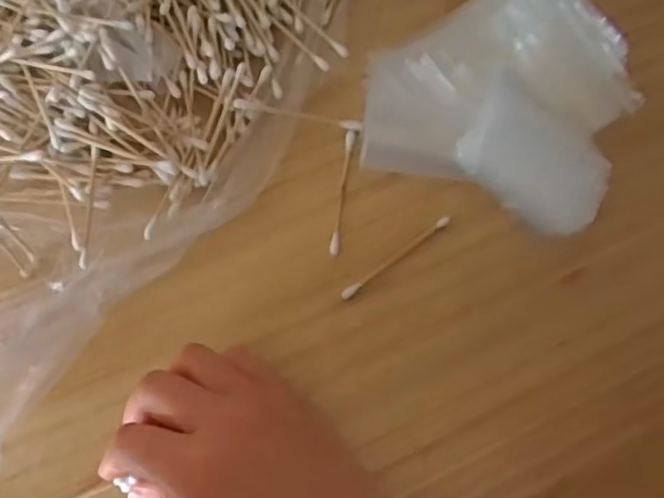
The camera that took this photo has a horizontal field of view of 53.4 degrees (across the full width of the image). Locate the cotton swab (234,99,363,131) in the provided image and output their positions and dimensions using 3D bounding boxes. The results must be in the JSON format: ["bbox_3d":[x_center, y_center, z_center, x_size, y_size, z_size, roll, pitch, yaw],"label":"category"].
[{"bbox_3d":[-0.018,-0.074,0.367,0.070,0.009,0.007,8,73,2],"label":"cotton swab"}]

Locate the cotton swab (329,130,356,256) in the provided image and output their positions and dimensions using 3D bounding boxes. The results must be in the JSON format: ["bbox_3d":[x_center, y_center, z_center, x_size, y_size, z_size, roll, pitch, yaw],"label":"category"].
[{"bbox_3d":[0.006,-0.032,0.358,0.005,0.004,0.072,8,73,2],"label":"cotton swab"}]

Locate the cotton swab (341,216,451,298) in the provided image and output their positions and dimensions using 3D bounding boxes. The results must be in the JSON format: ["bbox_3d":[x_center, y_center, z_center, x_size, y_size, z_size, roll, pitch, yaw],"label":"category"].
[{"bbox_3d":[0.035,0.004,0.348,0.071,0.004,0.005,-36,76,-11],"label":"cotton swab"}]

